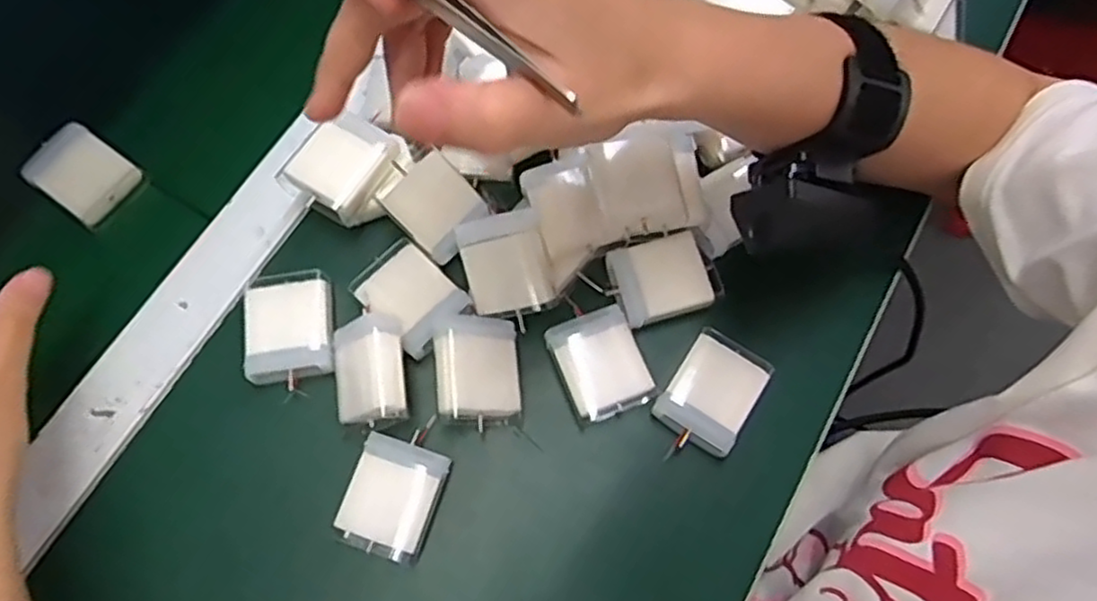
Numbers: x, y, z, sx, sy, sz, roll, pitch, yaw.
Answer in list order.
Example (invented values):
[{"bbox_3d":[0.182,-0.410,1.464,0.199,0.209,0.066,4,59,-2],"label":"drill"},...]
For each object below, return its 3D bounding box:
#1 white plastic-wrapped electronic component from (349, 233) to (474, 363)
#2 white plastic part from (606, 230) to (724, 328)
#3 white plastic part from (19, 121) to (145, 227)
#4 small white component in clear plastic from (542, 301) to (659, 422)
[{"bbox_3d":[-0.072,-0.004,0.366,0.053,0.010,0.040,43,76,13],"label":"white plastic-wrapped electronic component"},{"bbox_3d":[0.060,-0.012,0.371,0.051,0.009,0.040,-14,72,-6],"label":"white plastic part"},{"bbox_3d":[-0.261,-0.072,0.400,0.050,0.014,0.042,33,74,10],"label":"white plastic part"},{"bbox_3d":[0.026,0.031,0.359,0.041,0.011,0.051,-23,73,-7],"label":"small white component in clear plastic"}]

